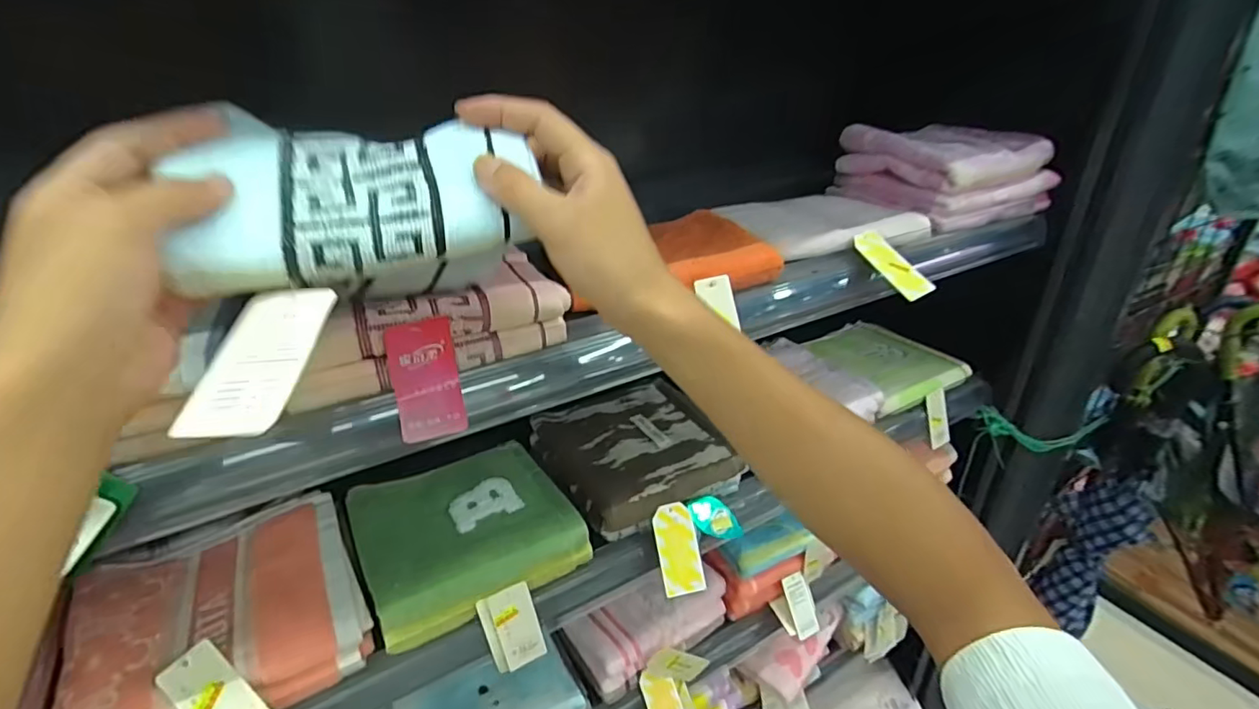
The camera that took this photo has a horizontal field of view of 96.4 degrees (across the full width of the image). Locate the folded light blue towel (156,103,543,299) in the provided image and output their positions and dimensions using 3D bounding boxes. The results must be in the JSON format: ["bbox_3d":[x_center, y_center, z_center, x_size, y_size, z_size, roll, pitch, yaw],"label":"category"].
[{"bbox_3d":[-0.134,-0.070,0.292,0.153,0.089,0.045,-4,-13,-15],"label":"folded light blue towel"}]

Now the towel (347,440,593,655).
[{"bbox_3d":[-0.158,0.165,0.544,0.179,0.050,0.163,-18,32,-26],"label":"towel"}]

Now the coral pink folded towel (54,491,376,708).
[{"bbox_3d":[-0.327,0.212,0.457,0.188,0.053,0.176,-19,33,-29],"label":"coral pink folded towel"}]

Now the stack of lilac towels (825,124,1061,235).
[{"bbox_3d":[0.391,-0.231,0.700,0.183,0.095,0.182,-18,32,-27],"label":"stack of lilac towels"}]

